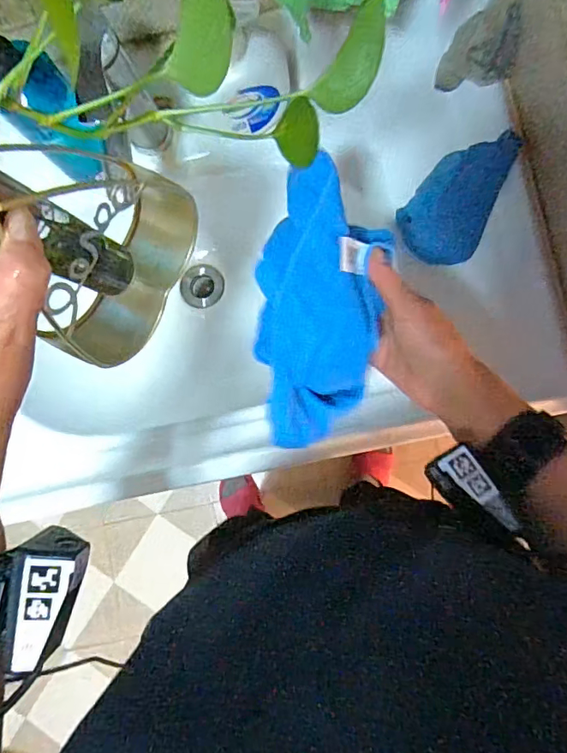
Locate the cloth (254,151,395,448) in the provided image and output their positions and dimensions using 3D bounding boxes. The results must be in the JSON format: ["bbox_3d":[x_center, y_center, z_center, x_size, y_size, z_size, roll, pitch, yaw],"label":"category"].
[{"bbox_3d":[0.029,-0.050,0.425,0.100,0.062,0.235,4,106,4],"label":"cloth"}]

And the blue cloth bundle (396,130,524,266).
[{"bbox_3d":[0.194,-0.192,0.537,0.089,0.030,0.146,41,90,4],"label":"blue cloth bundle"}]

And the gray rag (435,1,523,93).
[{"bbox_3d":[0.203,-0.344,0.522,0.068,0.052,0.064,5,87,4],"label":"gray rag"}]

